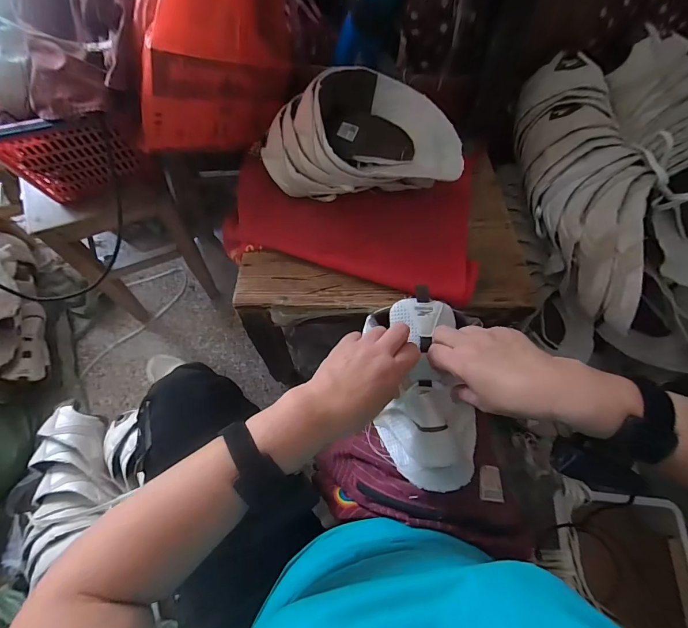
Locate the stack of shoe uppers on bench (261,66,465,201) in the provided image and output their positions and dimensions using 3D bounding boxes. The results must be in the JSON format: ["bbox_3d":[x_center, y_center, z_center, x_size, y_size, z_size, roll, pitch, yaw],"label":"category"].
[{"bbox_3d":[0.028,-0.248,0.500,0.278,0.102,0.152,7,66,1],"label":"stack of shoe uppers on bench"}]

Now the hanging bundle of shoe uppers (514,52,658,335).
[{"bbox_3d":[0.372,-0.184,0.536,0.115,0.143,0.411,-7,79,-5],"label":"hanging bundle of shoe uppers"}]

